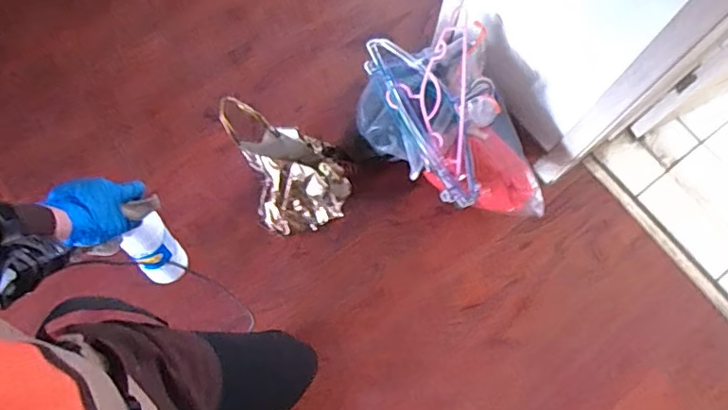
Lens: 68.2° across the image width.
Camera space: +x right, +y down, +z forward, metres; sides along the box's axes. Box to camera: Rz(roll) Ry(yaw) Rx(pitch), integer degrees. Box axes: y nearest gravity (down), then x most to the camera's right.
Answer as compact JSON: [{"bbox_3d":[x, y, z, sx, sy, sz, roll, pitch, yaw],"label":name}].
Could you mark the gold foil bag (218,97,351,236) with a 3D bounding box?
[{"bbox_3d":[-0.200,-0.109,1.397,0.237,0.231,0.331,-20,74,-7],"label":"gold foil bag"}]

